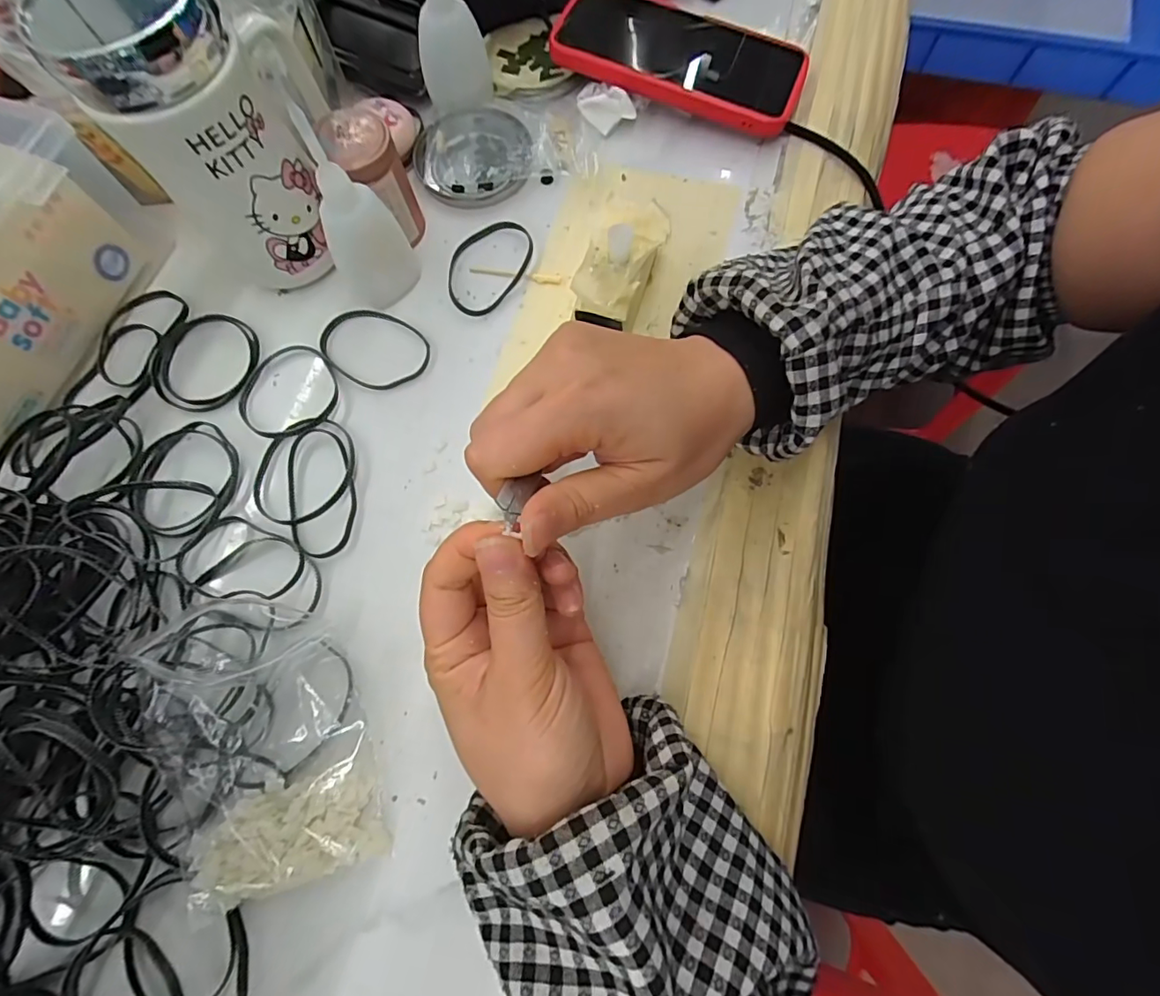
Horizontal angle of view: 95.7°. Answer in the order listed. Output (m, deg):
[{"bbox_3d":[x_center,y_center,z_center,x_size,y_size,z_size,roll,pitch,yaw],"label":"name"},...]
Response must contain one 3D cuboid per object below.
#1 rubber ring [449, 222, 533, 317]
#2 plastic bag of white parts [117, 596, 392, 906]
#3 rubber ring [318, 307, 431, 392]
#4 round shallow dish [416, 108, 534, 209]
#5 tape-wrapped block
[{"bbox_3d":[-0.060,-0.147,0.333,0.047,0.006,0.070,27,75,9],"label":"rubber ring"},{"bbox_3d":[-0.152,0.110,0.249,0.090,0.018,0.140,-27,75,-7],"label":"plastic bag of white parts"},{"bbox_3d":[-0.125,-0.091,0.318,0.066,0.004,0.049,26,75,8],"label":"rubber ring"},{"bbox_3d":[-0.072,-0.234,0.356,0.078,0.009,0.081,0,73,1],"label":"round shallow dish"},{"bbox_3d":[0.023,-0.131,0.306,0.040,0.042,0.081,14,74,5],"label":"tape-wrapped block"}]

